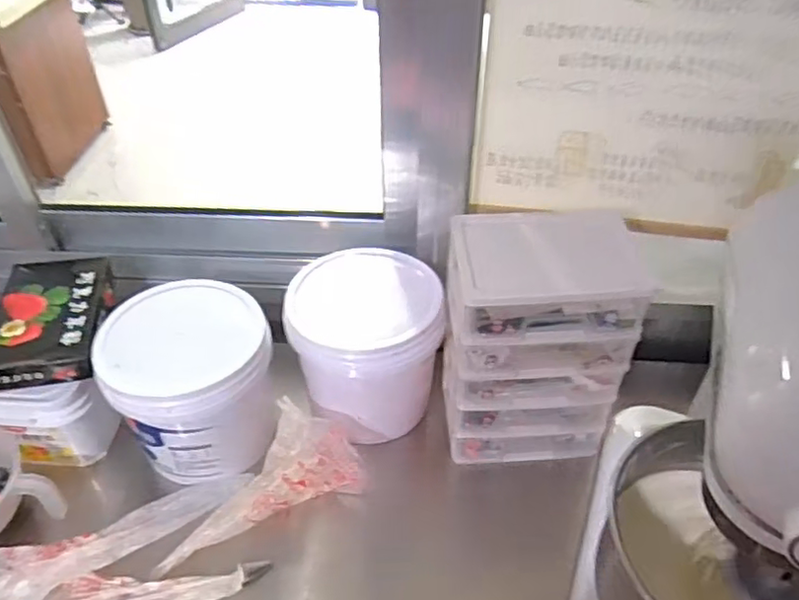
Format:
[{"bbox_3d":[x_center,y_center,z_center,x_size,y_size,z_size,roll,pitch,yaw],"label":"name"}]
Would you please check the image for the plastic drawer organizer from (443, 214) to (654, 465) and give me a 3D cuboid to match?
[{"bbox_3d":[0.162,0.053,0.779,0.198,0.306,0.134,-1,43,0],"label":"plastic drawer organizer"}]

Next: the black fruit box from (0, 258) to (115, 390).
[{"bbox_3d":[-0.439,0.022,0.792,0.136,0.036,0.191,-8,44,-8],"label":"black fruit box"}]

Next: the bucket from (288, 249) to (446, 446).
[{"bbox_3d":[-0.047,0.056,0.831,0.178,0.160,0.181,0,43,0],"label":"bucket"}]

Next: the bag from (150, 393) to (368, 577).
[{"bbox_3d":[-0.181,0.222,0.768,0.257,0.070,0.116,-22,47,-22],"label":"bag"}]

